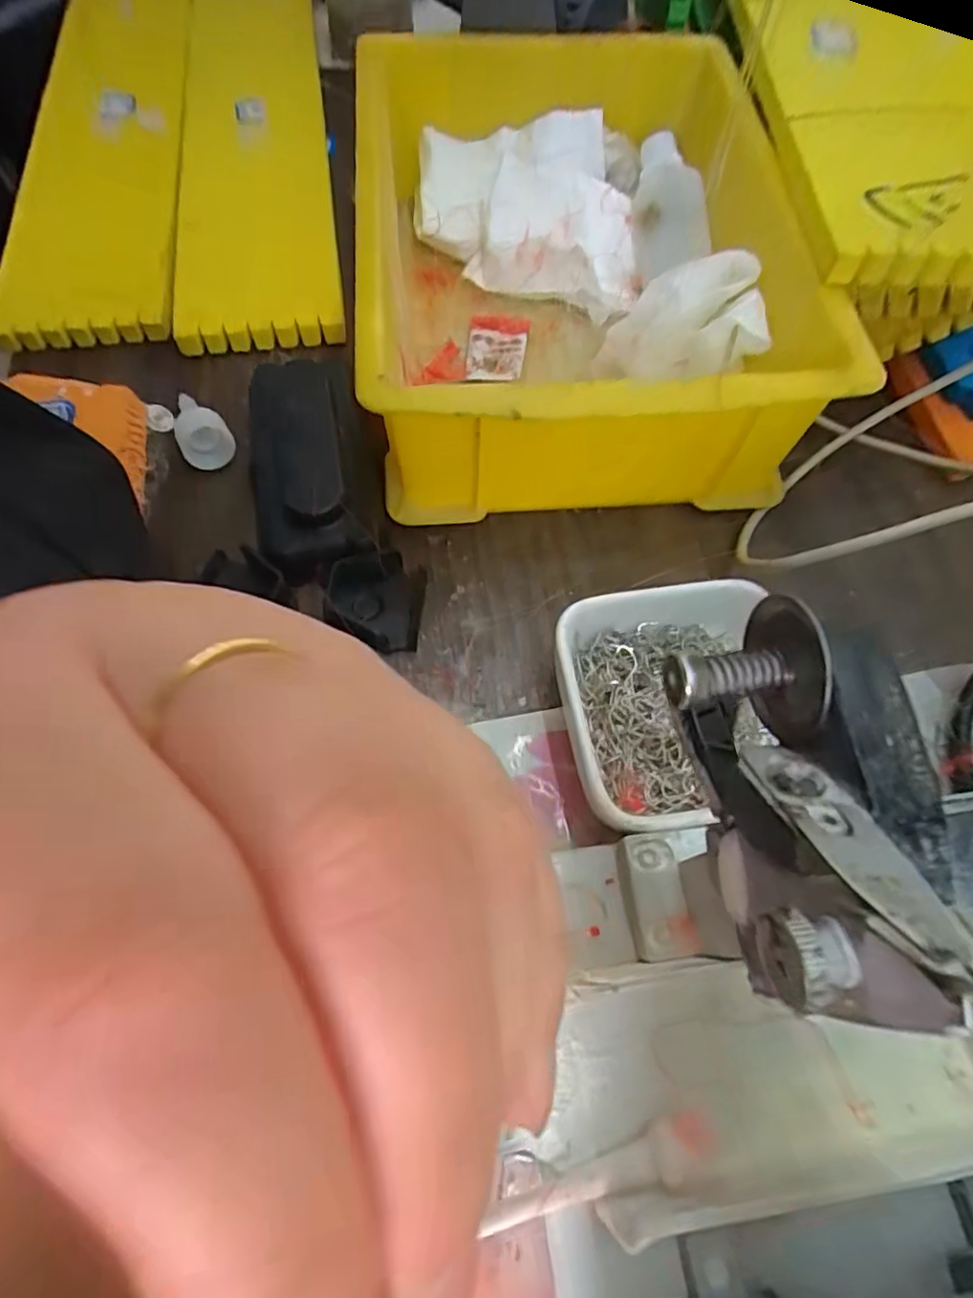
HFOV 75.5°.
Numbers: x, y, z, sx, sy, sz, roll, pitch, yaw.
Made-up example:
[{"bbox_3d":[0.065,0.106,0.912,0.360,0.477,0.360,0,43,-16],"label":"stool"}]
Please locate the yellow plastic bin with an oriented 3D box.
[{"bbox_3d":[0.037,-0.180,0.289,0.177,0.072,0.254,-3,66,-3],"label":"yellow plastic bin"}]

